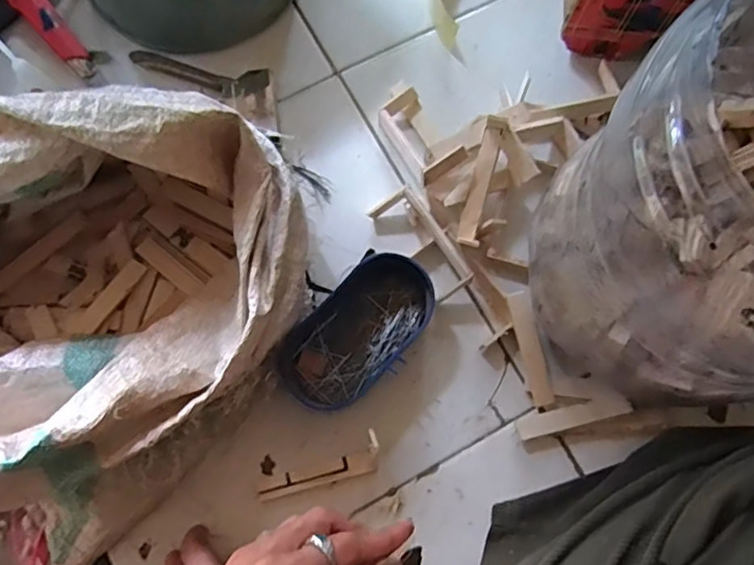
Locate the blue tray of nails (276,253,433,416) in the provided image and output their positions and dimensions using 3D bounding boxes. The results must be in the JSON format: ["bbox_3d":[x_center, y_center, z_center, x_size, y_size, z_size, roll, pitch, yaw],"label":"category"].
[{"bbox_3d":[-0.016,0.045,0.544,0.089,0.037,0.158,38,78,8],"label":"blue tray of nails"}]

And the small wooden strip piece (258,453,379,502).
[{"bbox_3d":[-0.053,0.174,0.527,0.108,0.007,0.018,-13,76,-5],"label":"small wooden strip piece"}]

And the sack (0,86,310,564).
[{"bbox_3d":[-0.270,0.017,0.468,0.342,0.183,0.387,28,76,6],"label":"sack"}]

